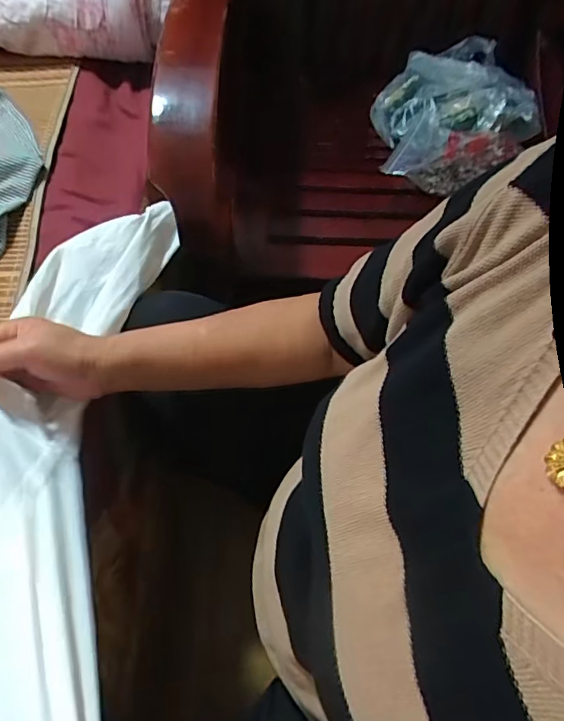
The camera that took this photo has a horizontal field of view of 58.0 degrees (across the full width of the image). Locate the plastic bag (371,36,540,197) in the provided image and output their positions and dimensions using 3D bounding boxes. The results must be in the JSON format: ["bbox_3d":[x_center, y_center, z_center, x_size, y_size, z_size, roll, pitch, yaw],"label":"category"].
[{"bbox_3d":[0.277,-0.389,0.820,0.233,0.085,0.316,6,64,0],"label":"plastic bag"}]

